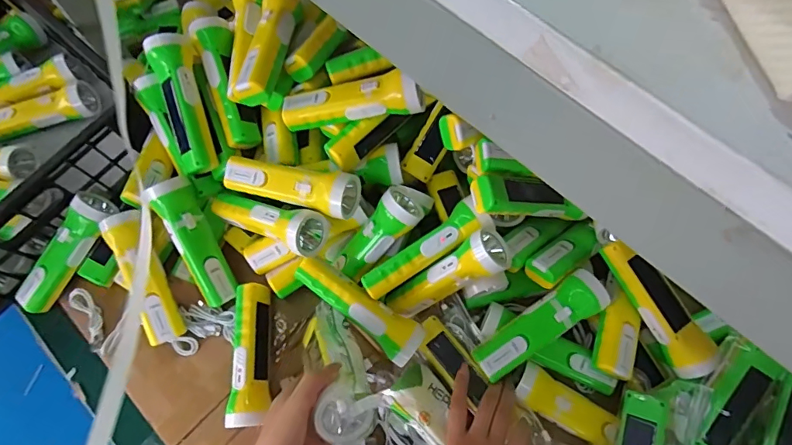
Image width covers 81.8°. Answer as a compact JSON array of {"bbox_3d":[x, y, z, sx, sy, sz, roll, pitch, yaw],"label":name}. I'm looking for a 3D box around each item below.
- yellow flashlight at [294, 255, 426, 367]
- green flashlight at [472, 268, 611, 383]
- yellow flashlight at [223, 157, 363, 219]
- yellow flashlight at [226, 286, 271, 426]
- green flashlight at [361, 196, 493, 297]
[{"bbox_3d":[-0.046,0.103,0.544,0.163,0.047,0.048,31,70,11],"label":"yellow flashlight"},{"bbox_3d":[0.168,0.121,0.536,0.171,0.042,0.049,-30,71,-13],"label":"green flashlight"},{"bbox_3d":[-0.125,-0.054,0.545,0.166,0.057,0.059,20,68,7],"label":"yellow flashlight"},{"bbox_3d":[-0.179,0.161,0.563,0.044,0.047,0.170,-3,67,-3],"label":"yellow flashlight"},{"bbox_3d":[0.035,0.033,0.543,0.163,0.046,0.047,-34,71,2],"label":"green flashlight"}]

